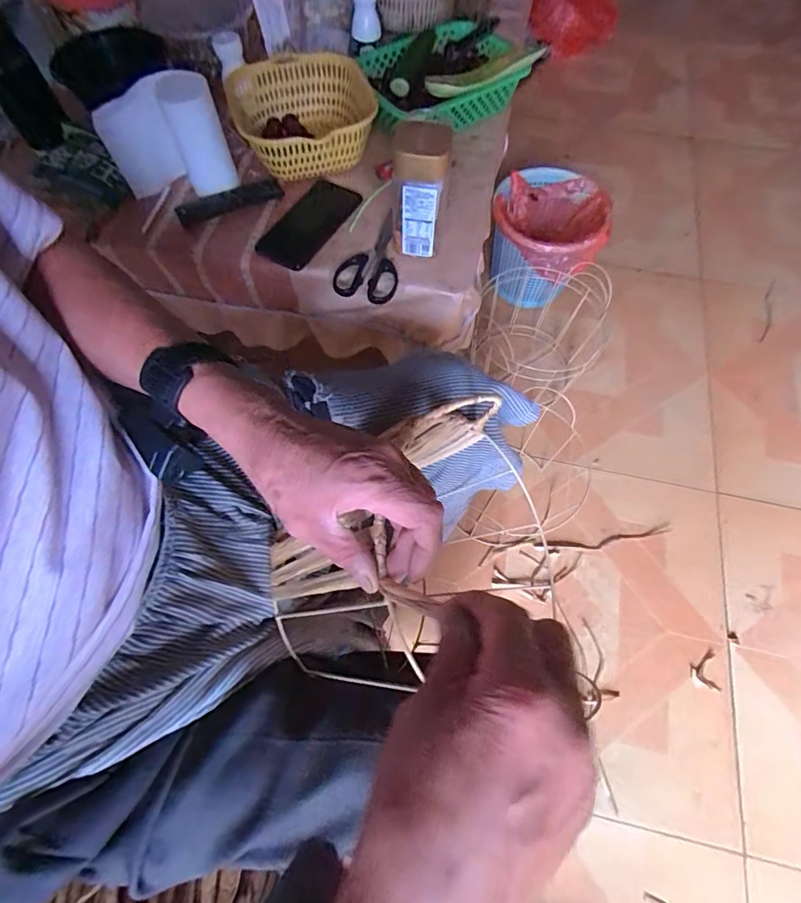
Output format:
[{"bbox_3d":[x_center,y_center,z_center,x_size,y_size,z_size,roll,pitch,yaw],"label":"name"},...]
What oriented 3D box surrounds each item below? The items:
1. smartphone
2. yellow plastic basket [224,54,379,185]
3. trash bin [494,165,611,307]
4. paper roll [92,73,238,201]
[{"bbox_3d":[-0.128,-0.320,0.647,0.085,0.015,0.166,25,68,11],"label":"smartphone"},{"bbox_3d":[-0.136,-0.494,0.680,0.192,0.071,0.202,0,66,0],"label":"yellow plastic basket"},{"bbox_3d":[0.327,-0.478,1.053,0.228,0.203,0.278,8,66,4],"label":"trash bin"},{"bbox_3d":[-0.321,-0.421,0.622,0.167,0.118,0.065,-7,66,-3],"label":"paper roll"}]

